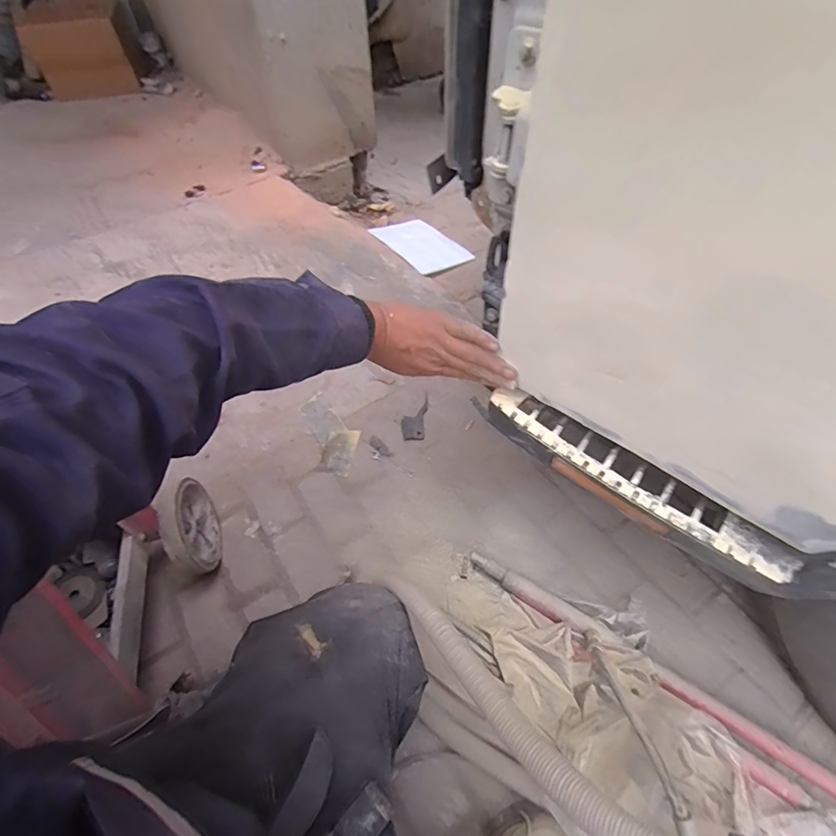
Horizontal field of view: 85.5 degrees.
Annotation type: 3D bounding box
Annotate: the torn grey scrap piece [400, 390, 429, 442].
[{"bbox_3d":[-0.009,-0.003,1.158,0.062,0.014,0.144,4,53,5],"label":"torn grey scrap piece"}]

